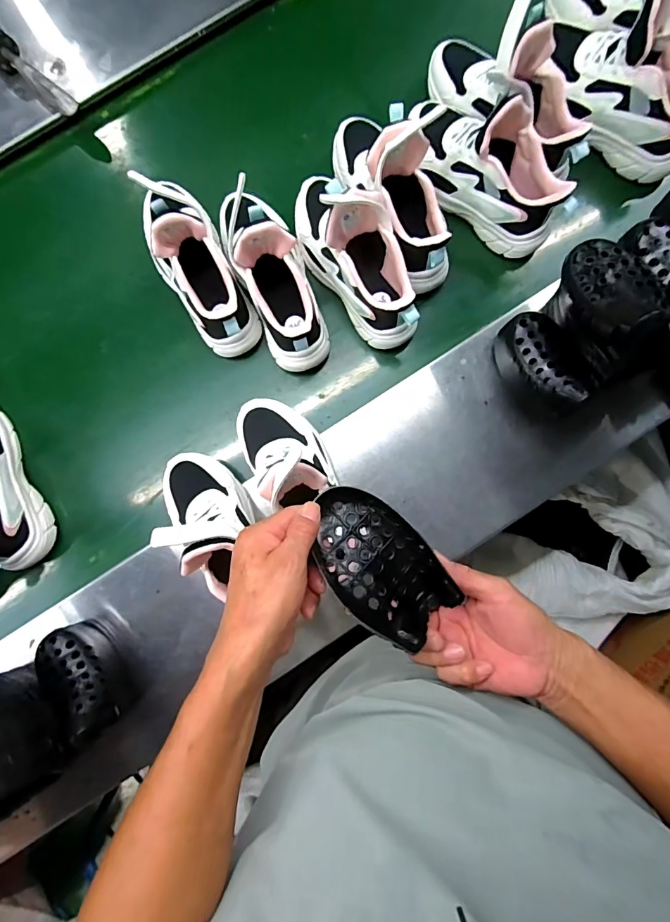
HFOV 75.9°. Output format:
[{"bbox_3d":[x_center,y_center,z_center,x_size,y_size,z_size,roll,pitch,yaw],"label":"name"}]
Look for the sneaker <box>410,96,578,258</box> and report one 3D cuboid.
[{"bbox_3d":[0.193,-0.375,0.544,0.231,0.117,0.089,43,88,2],"label":"sneaker"}]

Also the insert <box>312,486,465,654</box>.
[{"bbox_3d":[0.035,0.086,0.366,0.137,0.052,0.079,44,88,2],"label":"insert"}]

